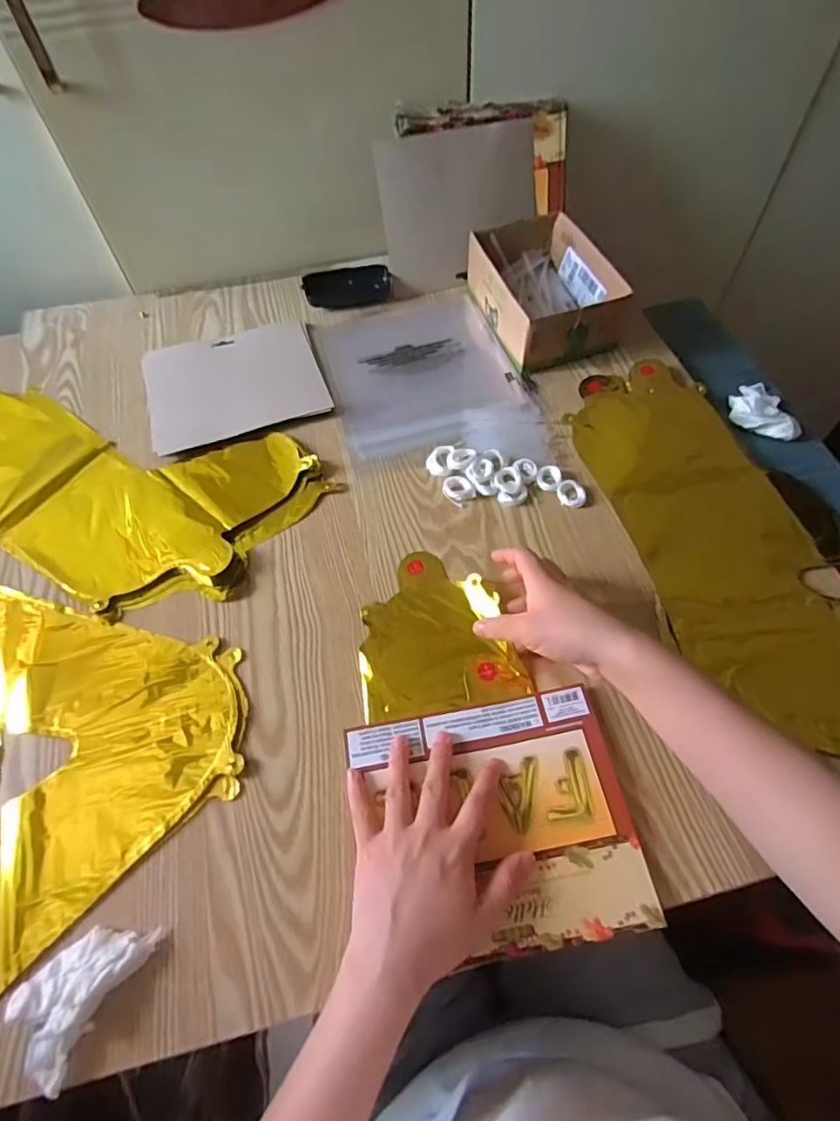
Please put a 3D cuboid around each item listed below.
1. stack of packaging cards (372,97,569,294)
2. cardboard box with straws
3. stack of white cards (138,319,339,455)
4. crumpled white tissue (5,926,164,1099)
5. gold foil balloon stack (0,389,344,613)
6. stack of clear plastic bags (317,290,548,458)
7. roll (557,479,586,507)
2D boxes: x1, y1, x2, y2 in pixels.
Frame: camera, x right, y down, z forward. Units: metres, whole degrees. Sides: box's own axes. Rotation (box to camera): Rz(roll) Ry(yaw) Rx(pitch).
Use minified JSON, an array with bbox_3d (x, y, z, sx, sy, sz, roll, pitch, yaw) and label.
[{"bbox_3d":[0.064,-0.448,0.690,0.230,0.178,0.055,-18,42,-10],"label":"stack of packaging cards"},{"bbox_3d":[0.147,-0.330,0.679,0.139,0.071,0.202,-17,59,-8],"label":"cardboard box with straws"},{"bbox_3d":[-0.208,-0.201,0.631,0.190,0.007,0.152,-18,59,-8],"label":"stack of white cards"},{"bbox_3d":[-0.215,0.264,0.348,0.056,0.020,0.088,25,63,17],"label":"crumpled white tissue"},{"bbox_3d":[-0.327,-0.099,0.582,0.419,0.013,0.233,28,63,18],"label":"gold foil balloon stack"},{"bbox_3d":[-0.004,-0.231,0.657,0.206,0.013,0.243,-17,59,-8],"label":"stack of clear plastic bags"},{"bbox_3d":[0.146,-0.064,0.538,0.027,0.008,0.026,-1,58,2],"label":"roll"}]

